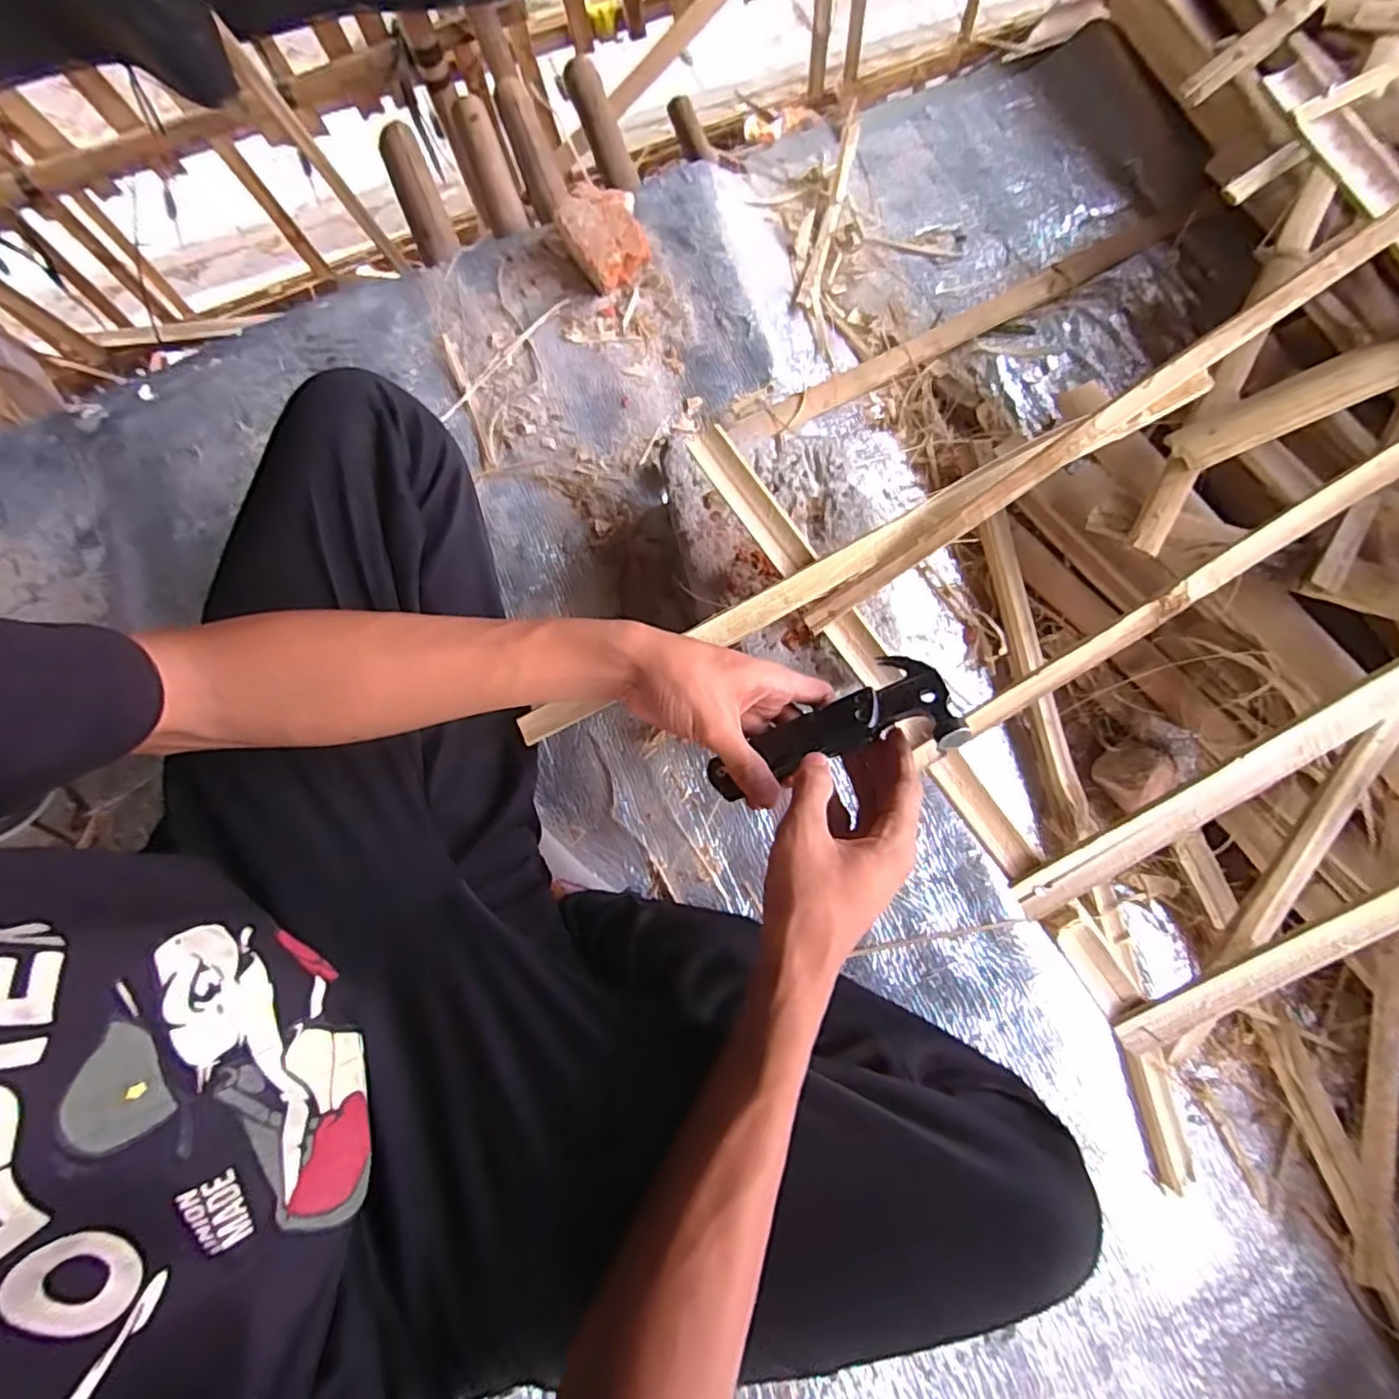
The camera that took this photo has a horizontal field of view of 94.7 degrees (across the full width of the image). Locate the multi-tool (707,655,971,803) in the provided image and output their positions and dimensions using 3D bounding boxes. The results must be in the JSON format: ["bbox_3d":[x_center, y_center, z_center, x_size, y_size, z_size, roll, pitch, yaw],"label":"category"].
[{"bbox_3d":[0.081,0.022,0.414,0.157,0.033,0.067,-21,77,7],"label":"multi-tool"}]

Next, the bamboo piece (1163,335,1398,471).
[{"bbox_3d":[0.431,-0.213,0.455,0.168,0.012,0.034,-22,76,16],"label":"bamboo piece"}]

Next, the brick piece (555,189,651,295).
[{"bbox_3d":[-0.093,-0.454,0.625,0.083,0.049,0.090,-39,82,-8],"label":"brick piece"}]

